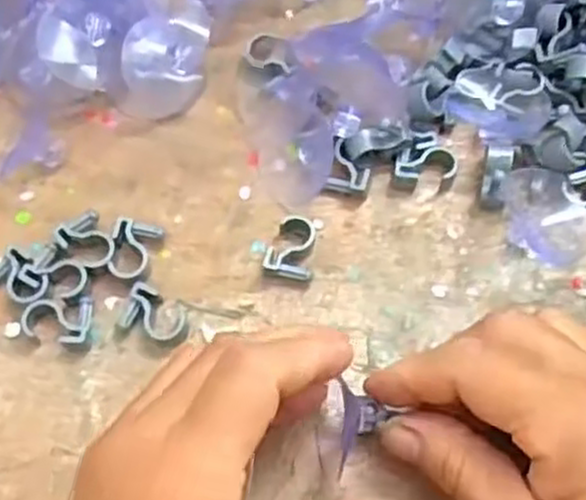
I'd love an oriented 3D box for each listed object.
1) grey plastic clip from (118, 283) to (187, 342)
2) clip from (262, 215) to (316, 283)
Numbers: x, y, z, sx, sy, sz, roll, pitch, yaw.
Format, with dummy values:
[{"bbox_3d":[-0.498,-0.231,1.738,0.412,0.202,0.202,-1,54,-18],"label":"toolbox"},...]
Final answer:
[{"bbox_3d":[-0.052,0.024,0.295,0.023,0.010,0.017,17,69,7],"label":"grey plastic clip"},{"bbox_3d":[0.000,-0.001,0.305,0.018,0.011,0.025,10,68,4],"label":"clip"}]

